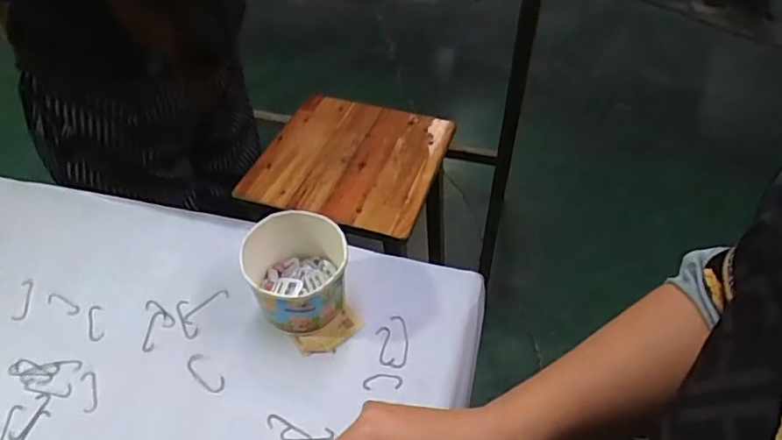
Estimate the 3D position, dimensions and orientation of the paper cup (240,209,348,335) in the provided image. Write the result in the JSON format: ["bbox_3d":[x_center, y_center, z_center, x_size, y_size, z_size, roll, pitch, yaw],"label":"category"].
[{"bbox_3d":[-0.084,0.047,0.498,0.085,0.076,0.100,-16,48,-14],"label":"paper cup"}]

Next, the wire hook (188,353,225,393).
[{"bbox_3d":[-0.160,0.131,0.477,0.047,0.004,0.016,33,55,28],"label":"wire hook"}]

